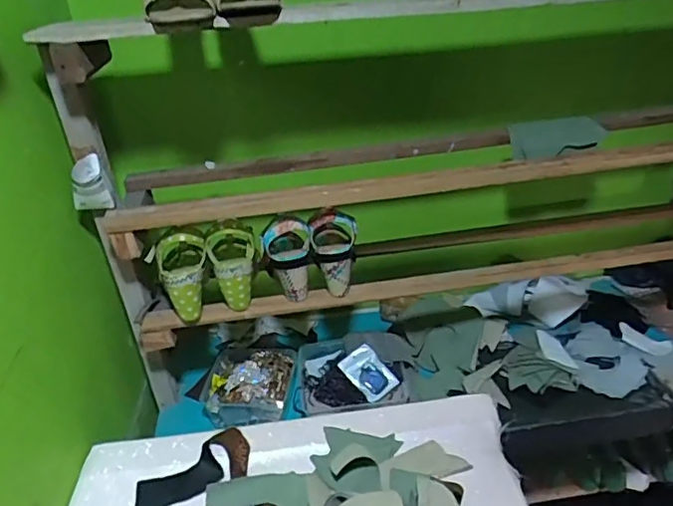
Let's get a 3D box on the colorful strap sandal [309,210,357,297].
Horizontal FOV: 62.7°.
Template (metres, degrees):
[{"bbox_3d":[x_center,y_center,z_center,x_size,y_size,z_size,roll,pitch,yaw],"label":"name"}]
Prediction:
[{"bbox_3d":[-0.001,0.001,0.937,0.080,0.134,0.069,-7,28,-3],"label":"colorful strap sandal"}]

